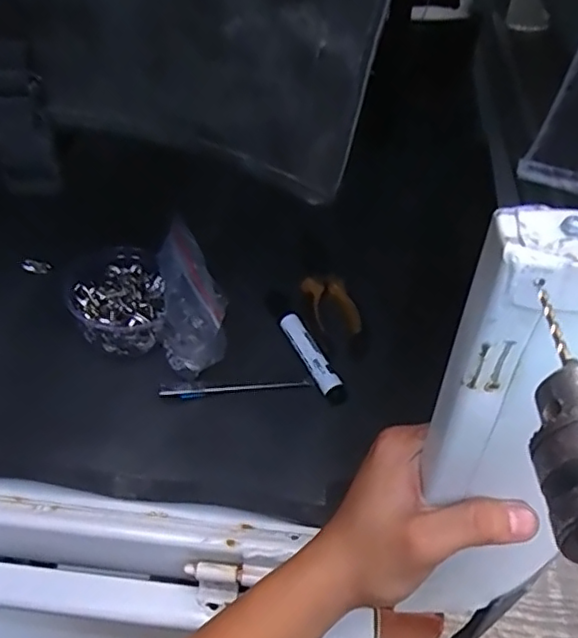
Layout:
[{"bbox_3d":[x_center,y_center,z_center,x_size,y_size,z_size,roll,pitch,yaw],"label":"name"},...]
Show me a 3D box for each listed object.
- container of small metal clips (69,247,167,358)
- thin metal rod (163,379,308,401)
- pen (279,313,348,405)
[{"bbox_3d":[-0.138,-0.014,0.499,0.083,0.052,0.083,-16,44,-15],"label":"container of small metal clips"},{"bbox_3d":[-0.042,0.056,0.481,0.121,0.008,0.009,-2,46,-17],"label":"thin metal rod"},{"bbox_3d":[0.020,0.031,0.501,0.020,0.018,0.087,-20,45,-19],"label":"pen"}]

